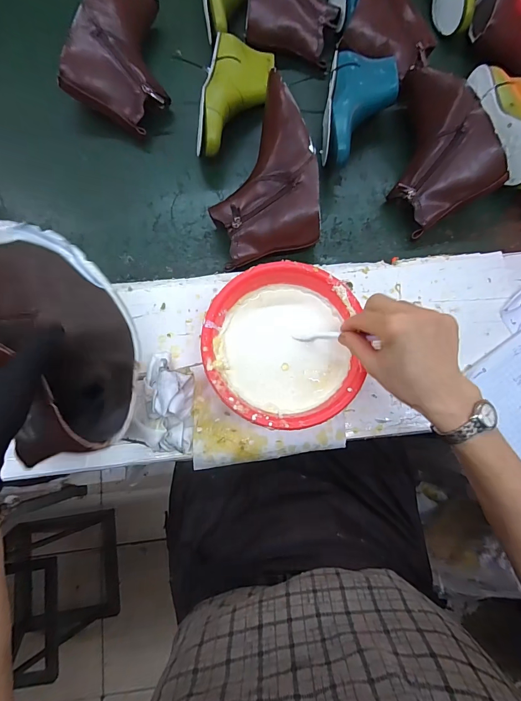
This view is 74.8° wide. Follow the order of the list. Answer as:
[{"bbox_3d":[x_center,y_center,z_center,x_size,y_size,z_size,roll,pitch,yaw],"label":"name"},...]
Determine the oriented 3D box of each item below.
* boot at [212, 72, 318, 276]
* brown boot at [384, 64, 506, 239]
[{"bbox_3d":[-0.004,-0.240,0.490,0.145,0.119,0.208,-14,79,-4],"label":"boot"},{"bbox_3d":[0.249,-0.309,0.514,0.129,0.100,0.227,-24,80,-6],"label":"brown boot"}]

